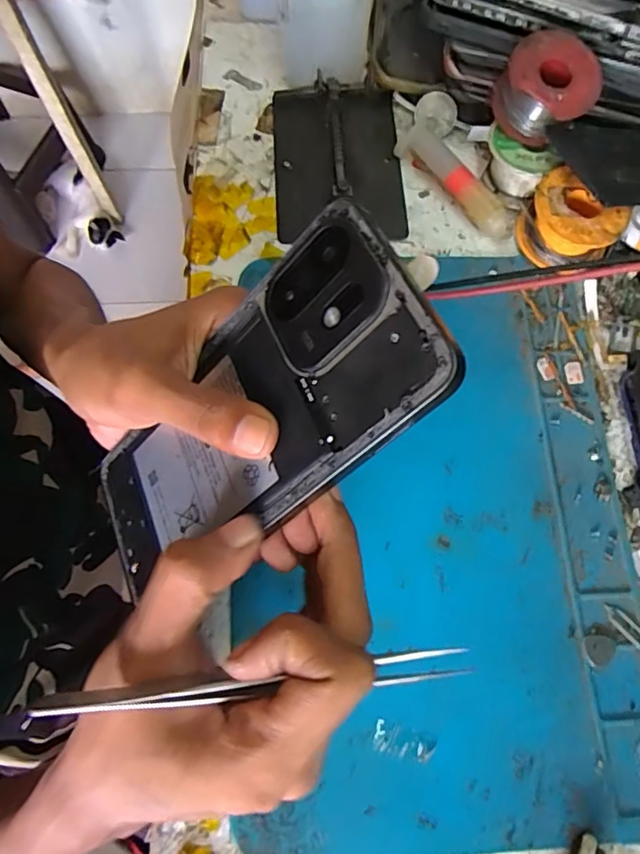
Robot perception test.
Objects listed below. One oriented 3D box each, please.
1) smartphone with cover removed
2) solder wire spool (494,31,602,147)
[{"bbox_3d":[-0.030,0.003,0.189,0.159,0.004,0.073,-42,62,28],"label":"smartphone with cover removed"},{"bbox_3d":[0.132,-0.196,0.314,0.051,0.026,0.051,0,86,2],"label":"solder wire spool"}]

